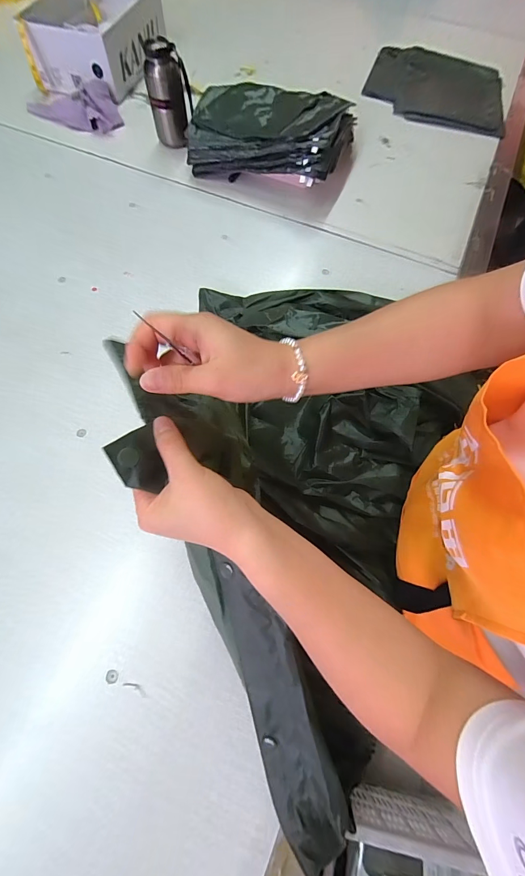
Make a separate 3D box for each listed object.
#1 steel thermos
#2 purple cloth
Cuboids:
[{"bbox_3d":[-0.200,-0.737,0.730,0.087,0.160,0.059,-12,69,-6],"label":"steel thermos"},{"bbox_3d":[-0.456,-0.829,0.830,0.246,0.048,0.138,25,69,9],"label":"purple cloth"}]

